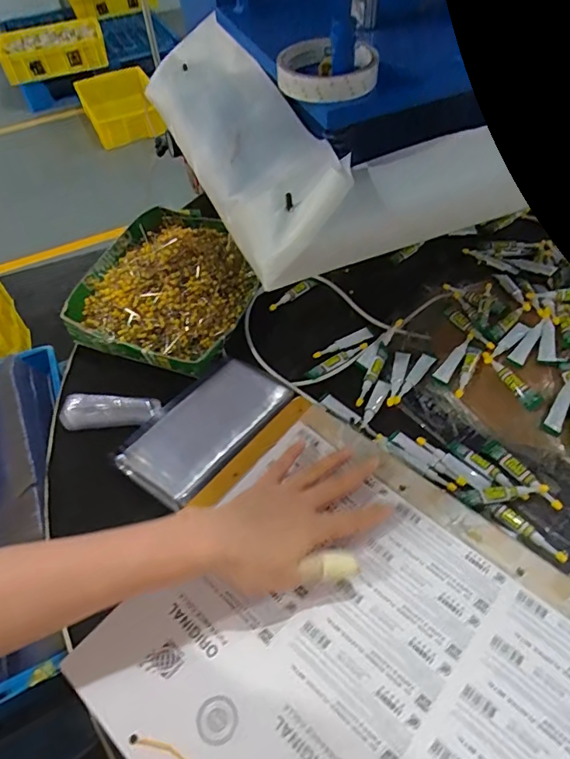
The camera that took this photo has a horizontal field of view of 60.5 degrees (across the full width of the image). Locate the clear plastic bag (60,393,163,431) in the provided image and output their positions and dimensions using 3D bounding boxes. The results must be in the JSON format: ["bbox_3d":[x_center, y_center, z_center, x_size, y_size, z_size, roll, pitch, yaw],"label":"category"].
[{"bbox_3d":[-0.179,0.032,0.500,0.099,0.025,0.028,-1,53,3],"label":"clear plastic bag"}]

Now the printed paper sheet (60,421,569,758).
[{"bbox_3d":[0.048,0.208,0.340,0.321,0.009,0.265,34,61,25],"label":"printed paper sheet"}]

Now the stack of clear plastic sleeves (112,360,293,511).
[{"bbox_3d":[-0.077,0.047,0.483,0.093,0.017,0.158,32,61,24],"label":"stack of clear plastic sleeves"}]

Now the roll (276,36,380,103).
[{"bbox_3d":[0.038,-0.260,0.411,0.076,0.028,0.076,-1,52,1],"label":"roll"}]

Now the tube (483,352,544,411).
[{"bbox_3d":[0.236,-0.002,0.509,0.018,0.006,0.076,-25,55,-14],"label":"tube"}]

